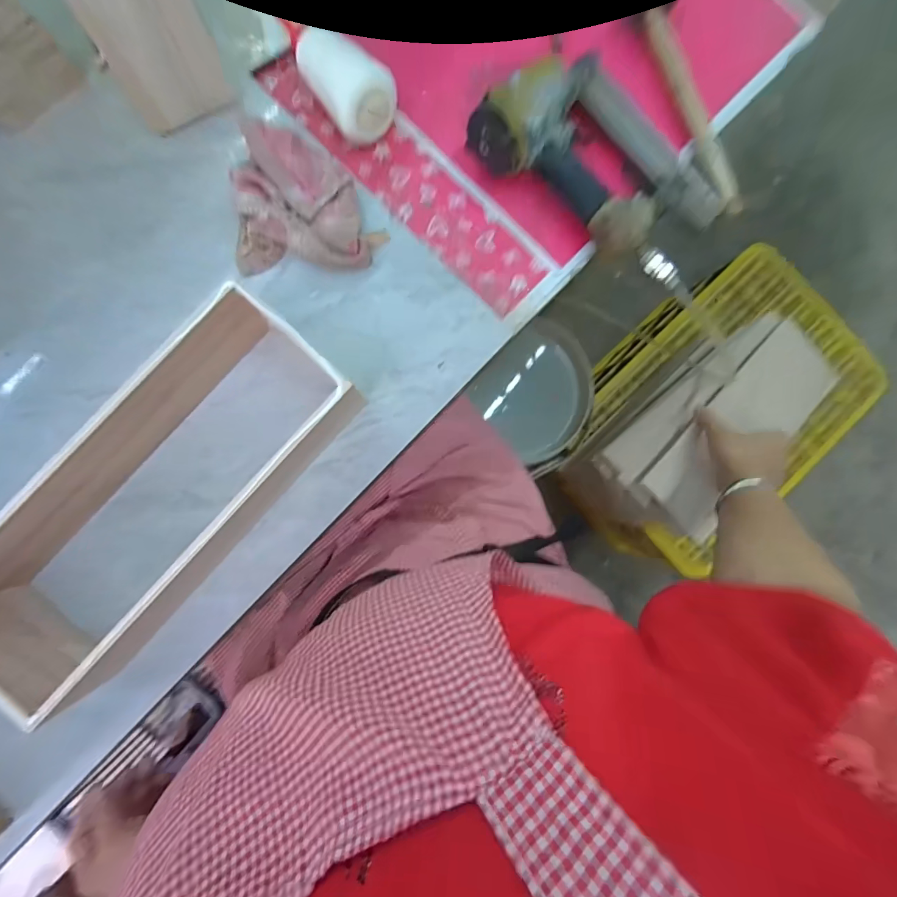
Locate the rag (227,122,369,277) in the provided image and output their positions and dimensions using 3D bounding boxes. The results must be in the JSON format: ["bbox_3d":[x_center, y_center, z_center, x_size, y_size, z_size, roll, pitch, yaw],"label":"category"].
[{"bbox_3d":[-0.142,-0.237,0.401,0.119,0.027,0.127,-4,87,-5],"label":"rag"}]

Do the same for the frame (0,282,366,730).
[{"bbox_3d":[-0.232,0.038,0.351,0.124,0.091,0.332,41,85,-1],"label":"frame"}]

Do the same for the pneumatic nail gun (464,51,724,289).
[{"bbox_3d":[0.157,-0.281,0.419,0.238,0.061,0.162,41,85,-1],"label":"pneumatic nail gun"}]

